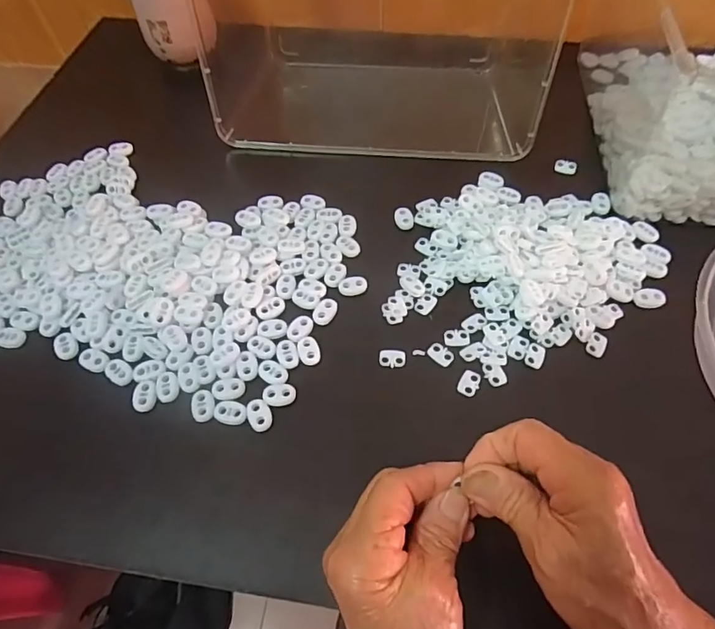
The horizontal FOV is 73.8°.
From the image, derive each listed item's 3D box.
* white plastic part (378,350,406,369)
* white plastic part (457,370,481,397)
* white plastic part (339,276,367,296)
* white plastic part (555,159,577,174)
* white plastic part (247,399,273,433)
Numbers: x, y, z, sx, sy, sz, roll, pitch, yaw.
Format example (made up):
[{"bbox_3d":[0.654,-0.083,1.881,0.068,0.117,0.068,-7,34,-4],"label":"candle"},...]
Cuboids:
[{"bbox_3d":[0.025,0.031,0.344,0.020,0.004,0.014,1,59,3],"label":"white plastic part"},{"bbox_3d":[0.079,0.048,0.335,0.014,0.004,0.019,21,62,14],"label":"white plastic part"},{"bbox_3d":[-0.003,-0.022,0.376,0.022,0.004,0.015,-14,60,-7],"label":"white plastic part"},{"bbox_3d":[0.194,-0.138,0.443,0.019,0.005,0.014,14,59,9],"label":"white plastic part"},{"bbox_3d":[-0.066,0.068,0.322,0.015,0.004,0.022,-24,61,-12],"label":"white plastic part"}]

